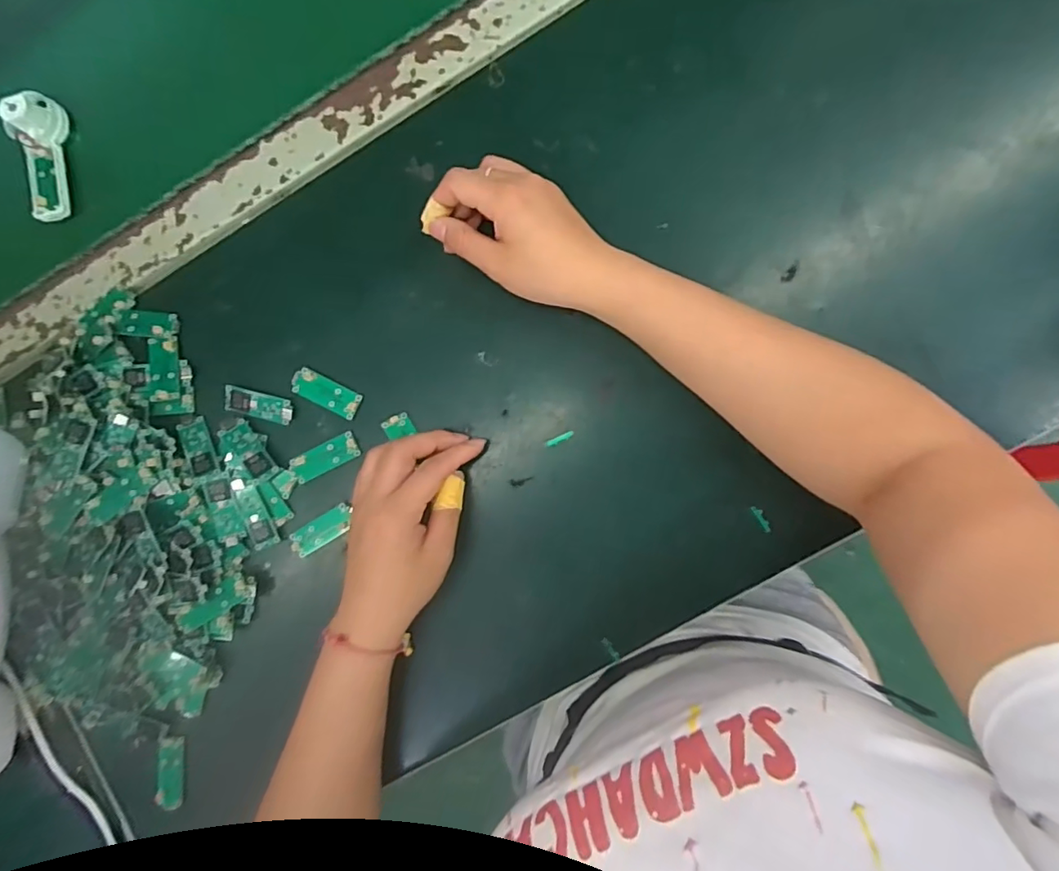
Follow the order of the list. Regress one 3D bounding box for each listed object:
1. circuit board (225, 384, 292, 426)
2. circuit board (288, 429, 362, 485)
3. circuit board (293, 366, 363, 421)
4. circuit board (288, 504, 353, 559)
[{"bbox_3d":[-0.194,-0.022,0.401,0.047,0.007,0.018,14,91,5],"label":"circuit board"},{"bbox_3d":[-0.145,0.016,0.395,0.046,0.006,0.019,-26,87,5],"label":"circuit board"},{"bbox_3d":[-0.145,-0.030,0.398,0.050,0.004,0.020,26,92,5],"label":"circuit board"},{"bbox_3d":[-0.147,0.067,0.398,0.049,0.004,0.018,-31,87,4],"label":"circuit board"}]

